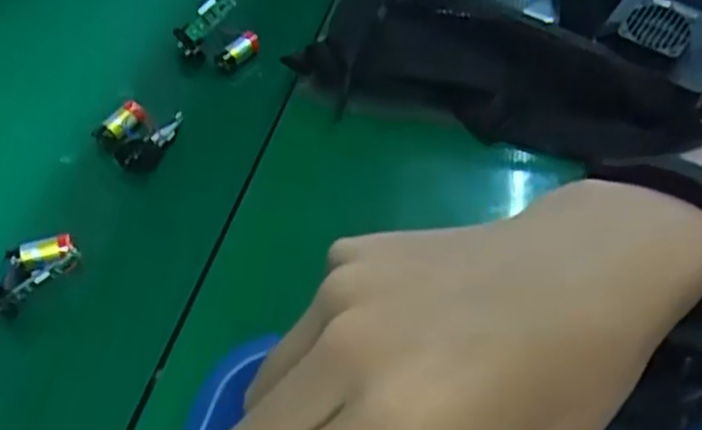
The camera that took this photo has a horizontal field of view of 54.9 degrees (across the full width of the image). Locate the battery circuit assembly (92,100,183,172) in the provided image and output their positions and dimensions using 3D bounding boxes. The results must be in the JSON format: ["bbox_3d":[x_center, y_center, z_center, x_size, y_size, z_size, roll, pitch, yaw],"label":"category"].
[{"bbox_3d":[-0.145,-0.055,0.450,0.049,0.019,0.053,1,49,-1],"label":"battery circuit assembly"}]

